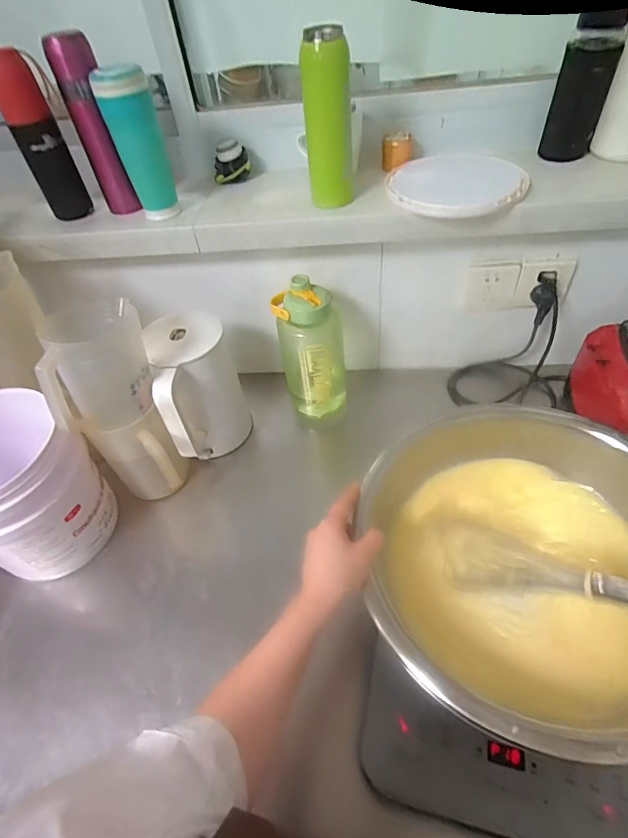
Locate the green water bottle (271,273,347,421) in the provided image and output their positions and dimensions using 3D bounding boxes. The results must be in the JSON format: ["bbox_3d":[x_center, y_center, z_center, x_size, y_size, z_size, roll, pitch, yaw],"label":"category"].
[{"bbox_3d":[-0.002,-0.112,0.797,0.114,0.270,0.092,-4,49,3],"label":"green water bottle"}]

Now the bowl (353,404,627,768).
[{"bbox_3d":[0.237,0.162,0.527,0.342,0.130,0.367,26,57,26],"label":"bowl"}]

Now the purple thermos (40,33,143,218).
[{"bbox_3d":[-0.327,-0.435,0.676,0.064,0.227,0.058,-23,50,-13],"label":"purple thermos"}]

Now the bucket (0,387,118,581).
[{"bbox_3d":[-0.429,0.109,0.651,0.182,0.222,0.194,-3,49,4],"label":"bucket"}]

